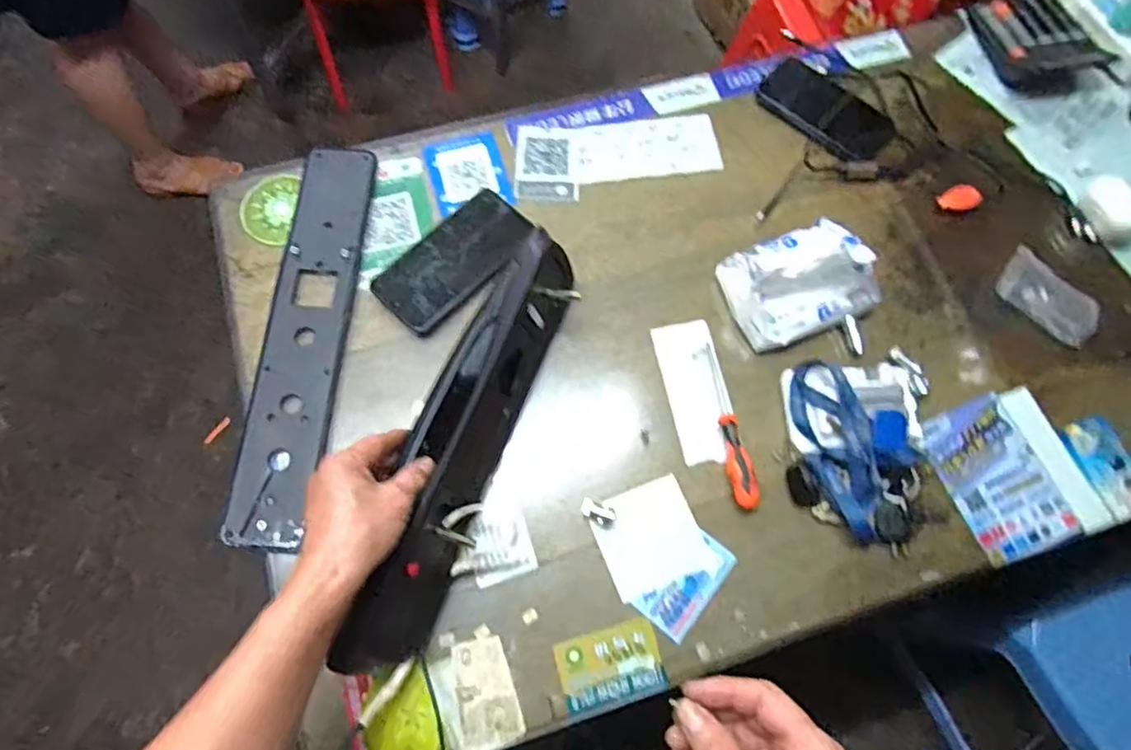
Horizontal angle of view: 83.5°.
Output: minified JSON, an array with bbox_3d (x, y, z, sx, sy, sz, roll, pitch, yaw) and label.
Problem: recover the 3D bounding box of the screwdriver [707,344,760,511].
[{"bbox_3d":[0.146,0.043,0.568,0.019,0.024,0.152,-6,70,-5],"label":"screwdriver"}]

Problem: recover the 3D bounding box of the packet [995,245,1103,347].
[{"bbox_3d":[0.476,-0.076,0.626,0.097,0.029,0.049,43,74,12],"label":"packet"}]

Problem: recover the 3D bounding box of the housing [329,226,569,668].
[{"bbox_3d":[-0.087,0.049,0.544,0.072,0.096,0.386,20,74,5],"label":"housing"}]

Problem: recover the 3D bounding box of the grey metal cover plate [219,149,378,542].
[{"bbox_3d":[-0.243,-0.045,0.600,0.072,0.017,0.399,3,70,-1],"label":"grey metal cover plate"}]

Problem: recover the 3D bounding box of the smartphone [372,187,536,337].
[{"bbox_3d":[-0.106,-0.114,0.622,0.083,0.010,0.160,39,75,15],"label":"smartphone"}]

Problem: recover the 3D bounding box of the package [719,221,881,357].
[{"bbox_3d":[0.221,-0.093,0.603,0.132,0.072,0.102,-22,72,-10],"label":"package"}]

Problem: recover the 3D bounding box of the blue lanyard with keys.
[{"bbox_3d":[0.258,0.068,0.561,0.125,0.036,0.147,14,70,3],"label":"blue lanyard with keys"}]

